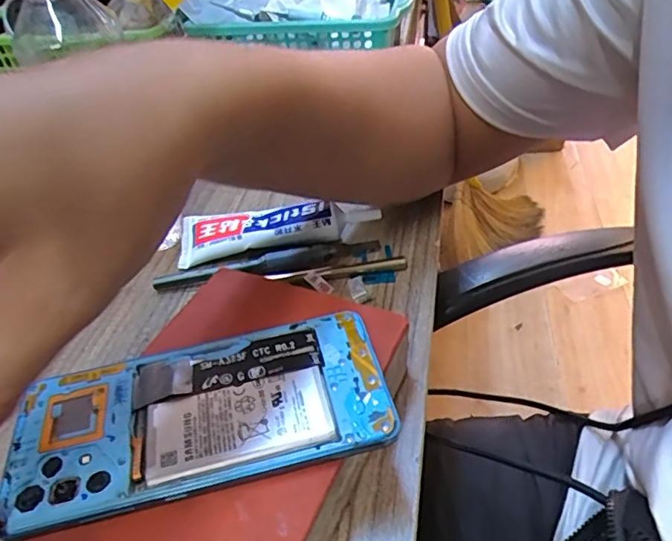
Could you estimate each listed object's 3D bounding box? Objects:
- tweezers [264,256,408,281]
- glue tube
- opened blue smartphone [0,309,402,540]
[{"bbox_3d":[0.001,0.000,0.351,0.090,0.007,0.010,-7,41,-1],"label":"tweezers"},{"bbox_3d":[-0.040,-0.029,0.369,0.133,0.030,0.027,-6,41,0],"label":"glue tube"},{"bbox_3d":[-0.057,0.059,0.231,0.156,0.010,0.071,-13,42,-7],"label":"opened blue smartphone"}]

